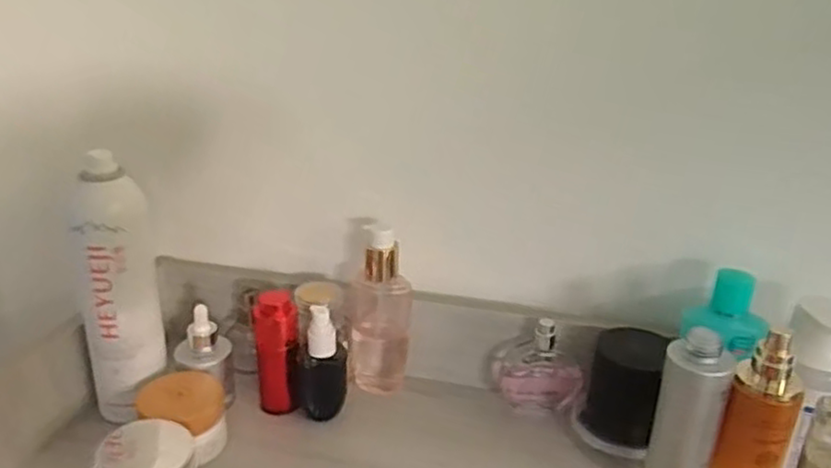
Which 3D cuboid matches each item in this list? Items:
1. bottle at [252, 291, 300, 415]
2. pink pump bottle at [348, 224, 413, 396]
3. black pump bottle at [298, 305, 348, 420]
[{"bbox_3d":[-0.116,0.101,0.587,0.039,0.106,0.029,-4,25,-13],"label":"bottle"},{"bbox_3d":[-0.031,0.064,0.605,0.052,0.150,0.049,0,24,-4],"label":"pink pump bottle"},{"bbox_3d":[-0.076,0.107,0.563,0.040,0.089,0.031,-2,24,-8],"label":"black pump bottle"}]

